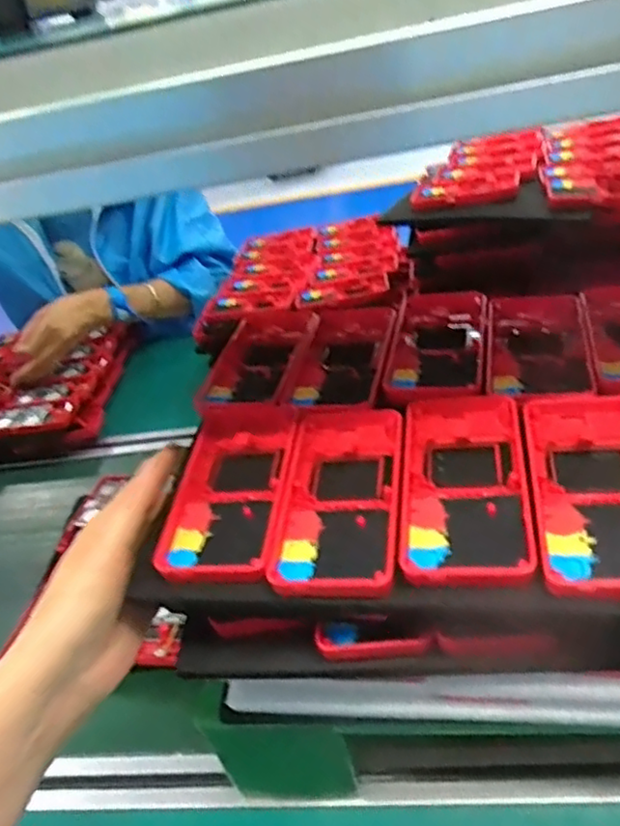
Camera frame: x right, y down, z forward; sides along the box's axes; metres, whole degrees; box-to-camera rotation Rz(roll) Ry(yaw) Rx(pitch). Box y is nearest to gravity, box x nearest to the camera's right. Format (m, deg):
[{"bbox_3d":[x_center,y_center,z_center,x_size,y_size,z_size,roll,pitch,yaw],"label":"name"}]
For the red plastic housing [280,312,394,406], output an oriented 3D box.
[{"bbox_3d":[0.020,-0.034,0.457,0.067,0.030,0.115,3,33,13],"label":"red plastic housing"}]

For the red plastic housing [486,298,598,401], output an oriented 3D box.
[{"bbox_3d":[0.148,-0.042,0.425,0.062,0.021,0.109,4,33,14],"label":"red plastic housing"}]

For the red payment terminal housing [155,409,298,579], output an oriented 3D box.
[{"bbox_3d":[-0.045,0.043,0.375,0.064,0.025,0.118,0,33,9],"label":"red payment terminal housing"}]

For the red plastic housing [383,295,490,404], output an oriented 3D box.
[{"bbox_3d":[0.089,-0.047,0.458,0.061,0.026,0.121,4,33,14],"label":"red plastic housing"}]

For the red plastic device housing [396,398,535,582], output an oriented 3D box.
[{"bbox_3d":[0.081,0.032,0.350,0.061,0.025,0.133,1,33,11],"label":"red plastic device housing"}]

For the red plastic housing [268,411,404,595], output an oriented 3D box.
[{"bbox_3d":[0.018,0.043,0.360,0.062,0.023,0.130,1,33,10],"label":"red plastic housing"}]

